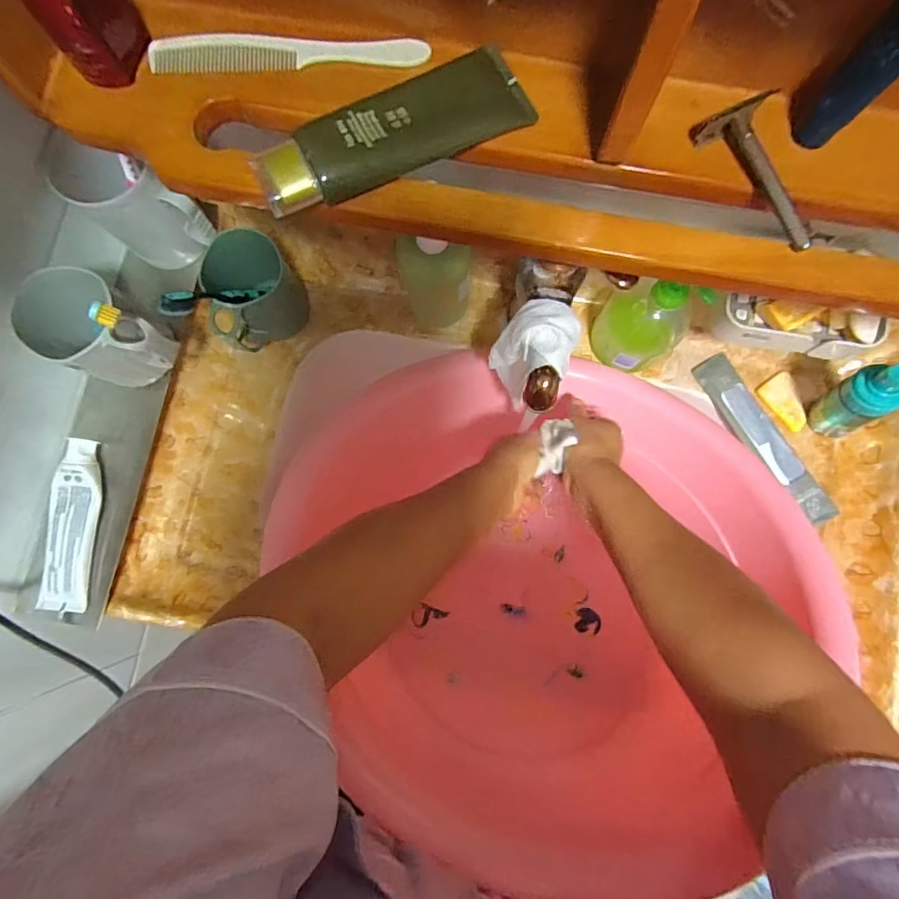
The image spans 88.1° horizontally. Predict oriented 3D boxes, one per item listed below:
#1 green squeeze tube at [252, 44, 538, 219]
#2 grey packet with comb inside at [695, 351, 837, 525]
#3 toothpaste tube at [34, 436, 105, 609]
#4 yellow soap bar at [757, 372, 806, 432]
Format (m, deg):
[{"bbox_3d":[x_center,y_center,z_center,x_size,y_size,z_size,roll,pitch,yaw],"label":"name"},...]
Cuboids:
[{"bbox_3d":[-0.034,-0.192,0.274,0.166,0.025,0.056,-28,81,-4],"label":"green squeeze tube"},{"bbox_3d":[0.364,-0.013,0.539,0.046,0.011,0.217,-29,82,-4],"label":"grey packet with comb inside"},{"bbox_3d":[-0.386,0.077,0.474,0.042,0.018,0.174,6,87,-17],"label":"toothpaste tube"},{"bbox_3d":[0.396,-0.055,0.543,0.044,0.009,0.066,-32,82,-5],"label":"yellow soap bar"}]

